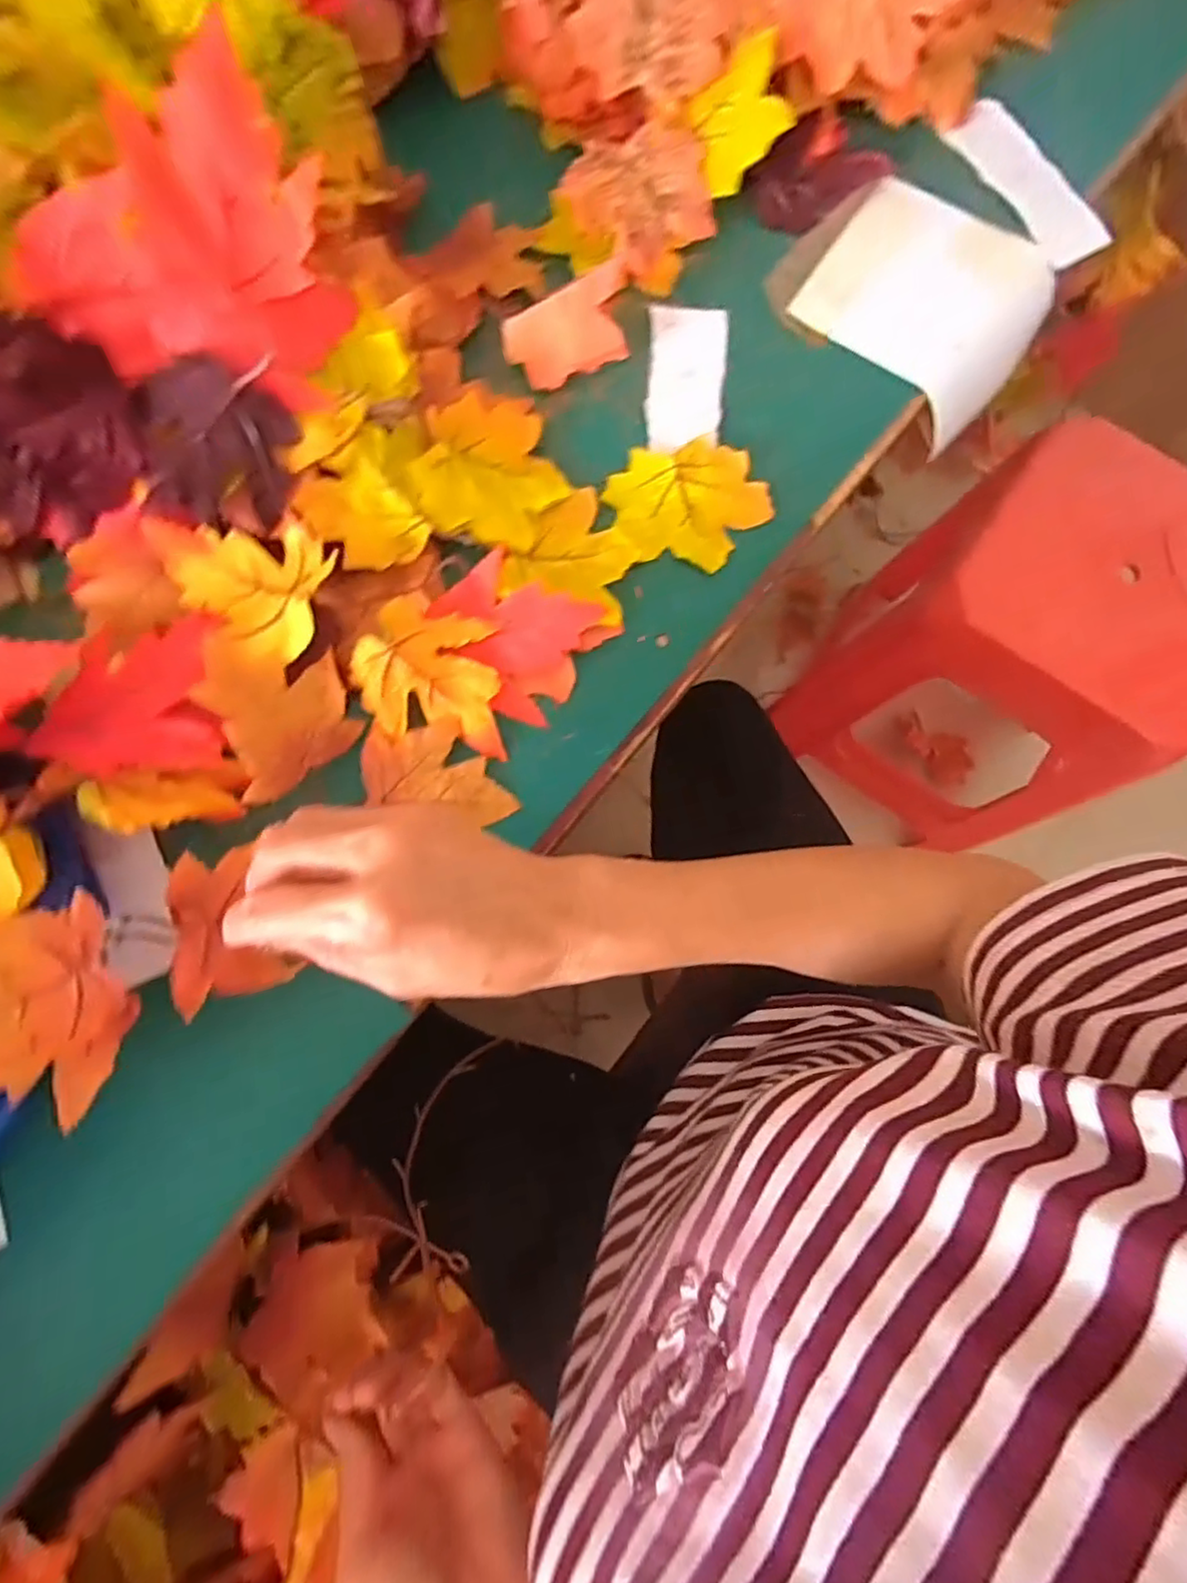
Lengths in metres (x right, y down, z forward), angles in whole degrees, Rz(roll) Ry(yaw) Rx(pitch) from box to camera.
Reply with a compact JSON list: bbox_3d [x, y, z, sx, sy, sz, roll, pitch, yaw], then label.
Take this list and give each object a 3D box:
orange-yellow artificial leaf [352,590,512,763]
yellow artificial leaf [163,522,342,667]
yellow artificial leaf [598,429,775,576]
[{"bbox_3d":[-0.082,-0.068,0.347,0.078,0.033,0.078,11,79,1],"label":"orange-yellow artificial leaf"},{"bbox_3d":[-0.172,-0.111,0.340,0.082,0.017,0.064,31,80,5],"label":"yellow artificial leaf"},{"bbox_3d":[0.055,-0.171,0.387,0.083,0.011,0.083,0,79,-1],"label":"yellow artificial leaf"}]

